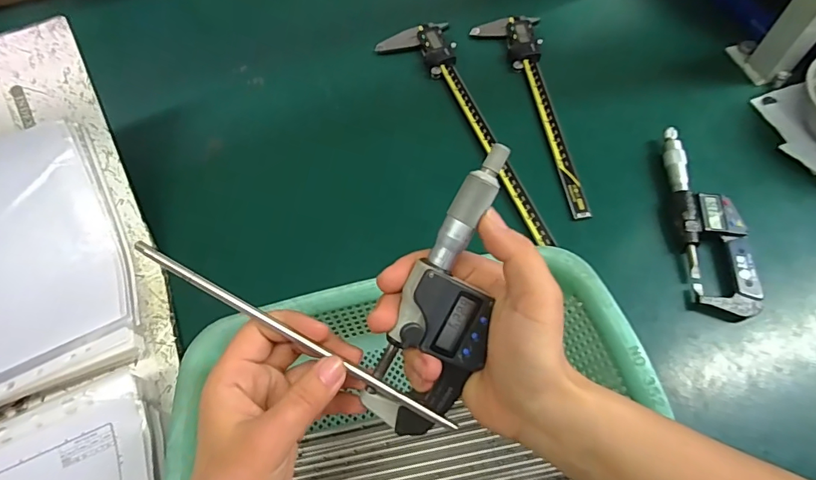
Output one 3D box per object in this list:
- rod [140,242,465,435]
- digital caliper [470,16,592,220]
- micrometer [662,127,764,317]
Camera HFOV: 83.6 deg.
[{"bbox_3d":[-0.062,0.051,0.245,0.194,0.007,0.005,29,65,3],"label":"rod"},{"bbox_3d":[0.130,-0.140,0.477,0.068,0.013,0.273,-7,61,-2],"label":"digital caliper"},{"bbox_3d":[0.260,-0.020,0.398,0.049,0.020,0.176,2,61,3],"label":"micrometer"}]

